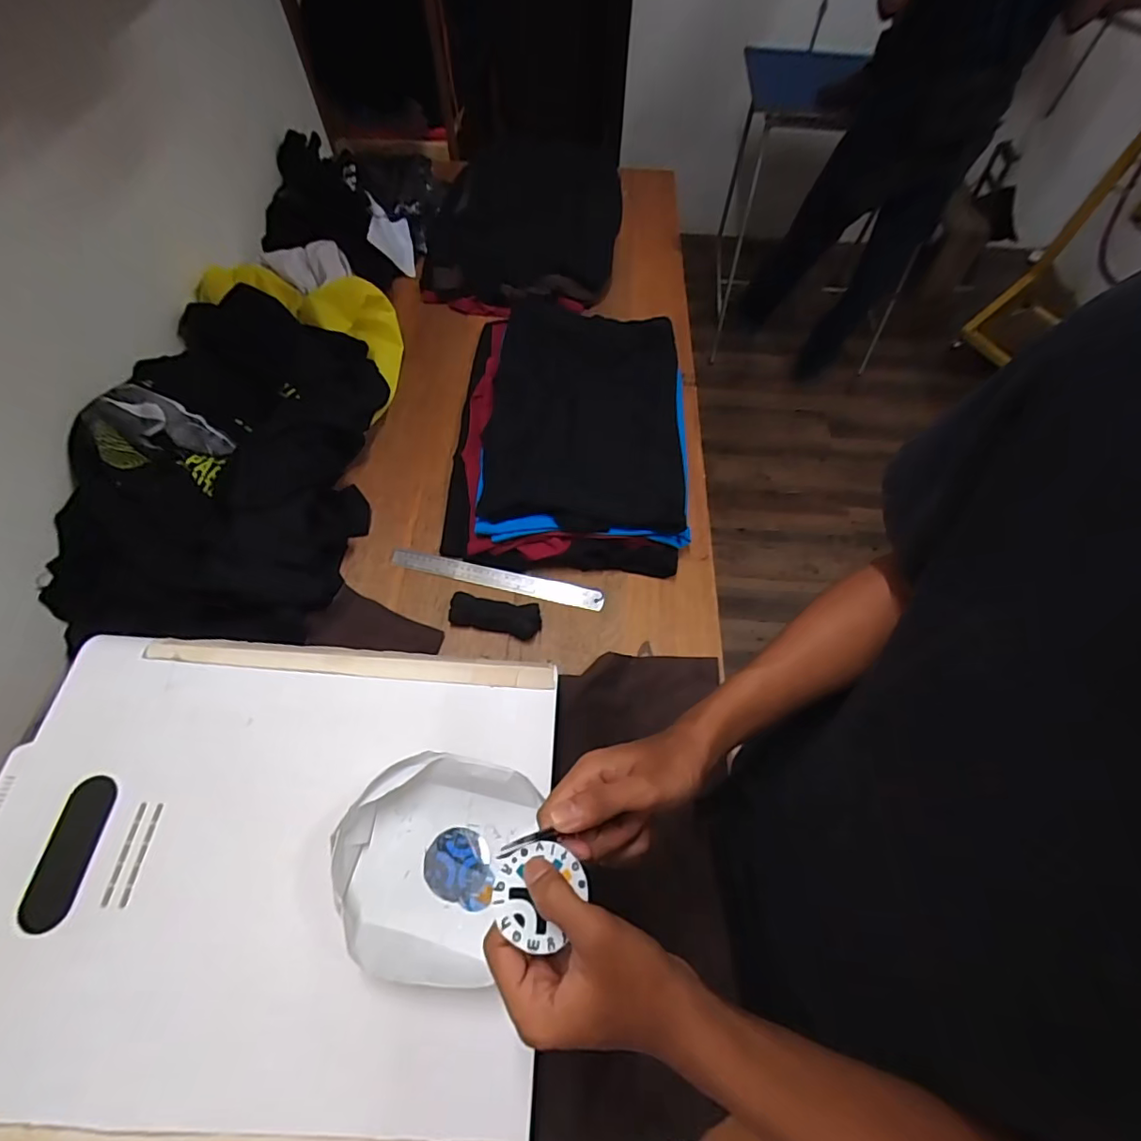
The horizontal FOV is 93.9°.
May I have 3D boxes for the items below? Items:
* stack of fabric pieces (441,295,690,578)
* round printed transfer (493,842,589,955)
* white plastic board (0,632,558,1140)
[{"bbox_3d":[0.004,-0.248,0.904,0.369,0.069,0.527,4,61,1],"label":"stack of fabric pieces"},{"bbox_3d":[-0.020,0.191,0.319,0.051,0.004,0.053,11,53,-14],"label":"round printed transfer"},{"bbox_3d":[-0.277,0.257,0.478,0.498,0.020,0.396,3,61,0],"label":"white plastic board"}]

